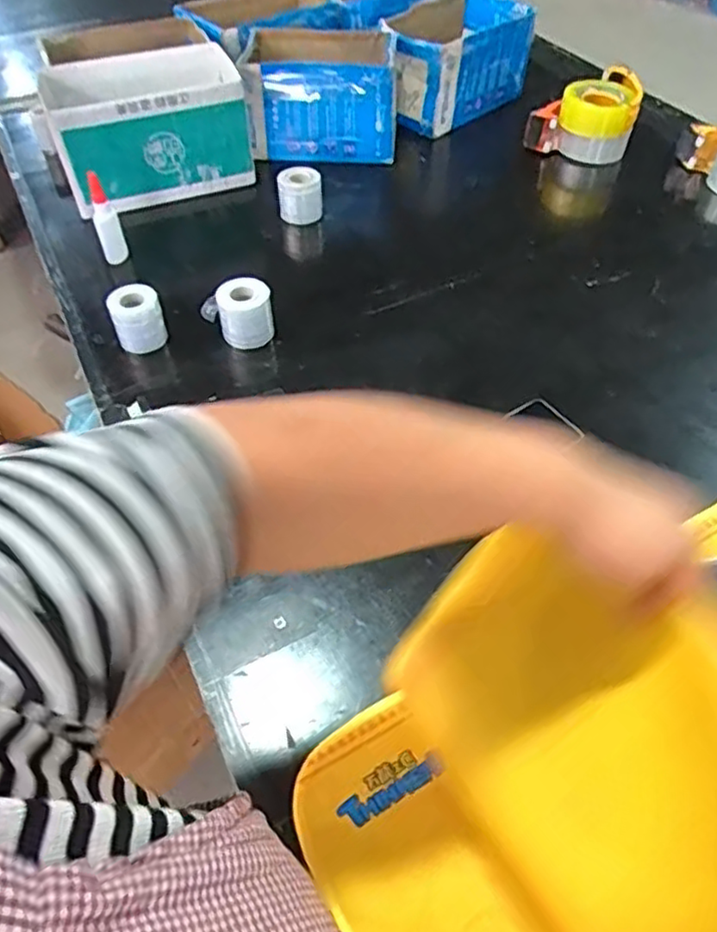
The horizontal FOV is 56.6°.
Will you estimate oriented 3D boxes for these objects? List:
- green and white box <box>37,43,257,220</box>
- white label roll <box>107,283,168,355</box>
[{"bbox_3d":[-0.321,-0.527,1.036,0.292,0.172,0.220,-20,54,-16],"label":"green and white box"},{"bbox_3d":[-0.279,-0.186,0.843,0.062,0.075,0.048,-17,54,-14],"label":"white label roll"}]

